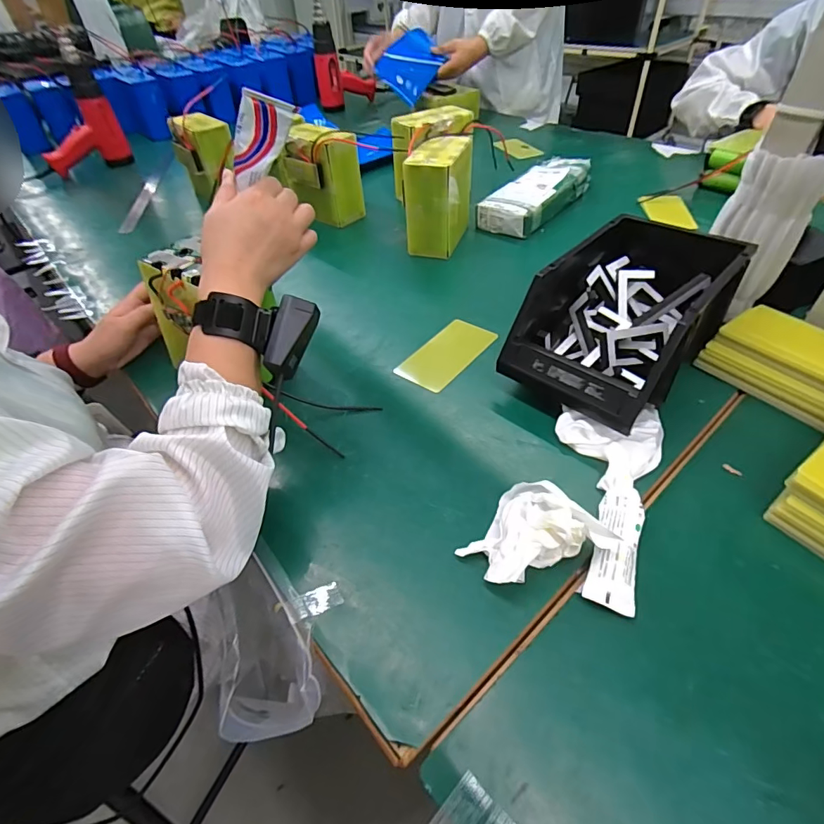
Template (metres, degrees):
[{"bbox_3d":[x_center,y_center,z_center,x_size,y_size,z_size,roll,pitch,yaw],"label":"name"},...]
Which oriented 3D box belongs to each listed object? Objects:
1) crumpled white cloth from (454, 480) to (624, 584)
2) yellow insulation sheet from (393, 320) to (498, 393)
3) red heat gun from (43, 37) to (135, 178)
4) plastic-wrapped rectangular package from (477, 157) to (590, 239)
[{"bbox_3d":[0.098,0.104,0.380,0.096,0.047,0.096,-32,52,-24],"label":"crumpled white cloth"},{"bbox_3d":[0.045,-0.076,0.601,0.077,0.005,0.135,25,53,29],"label":"yellow insulation sheet"},{"bbox_3d":[-0.840,-0.732,1.155,0.182,0.286,0.095,-15,47,-10],"label":"red heat gun"},{"bbox_3d":[0.239,-0.409,0.874,0.097,0.058,0.277,30,55,28],"label":"plastic-wrapped rectangular package"}]

